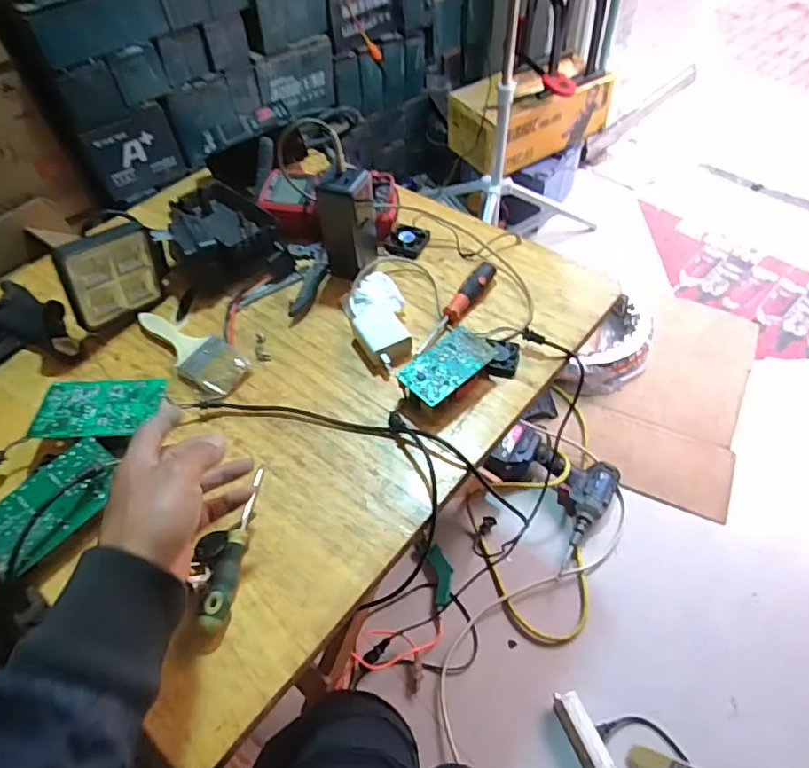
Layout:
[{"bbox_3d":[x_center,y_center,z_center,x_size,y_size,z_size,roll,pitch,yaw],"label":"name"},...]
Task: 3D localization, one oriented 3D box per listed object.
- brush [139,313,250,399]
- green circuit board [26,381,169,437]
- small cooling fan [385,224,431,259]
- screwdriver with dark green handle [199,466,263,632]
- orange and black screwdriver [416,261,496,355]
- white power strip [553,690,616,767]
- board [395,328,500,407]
[{"bbox_3d":[-0.248,-0.043,0.636,0.169,0.018,0.060,34,61,26],"label":"brush"},{"bbox_3d":[-0.310,0.024,0.558,0.119,0.004,0.072,0,52,0],"label":"green circuit board"},{"bbox_3d":[0.003,-0.193,0.742,0.049,0.013,0.053,24,57,21],"label":"small cooling fan"},{"bbox_3d":[-0.152,0.137,0.484,0.023,0.033,0.154,0,52,4],"label":"screwdriver with dark green handle"},{"bbox_3d":[0.065,-0.091,0.654,0.022,0.026,0.158,26,58,23],"label":"orange and black screwdriver"},{"bbox_3d":[0.274,0.537,0.834,0.044,0.027,0.127,-21,53,-12],"label":"white power strip"},{"bbox_3d":[0.045,-0.014,0.583,0.100,0.033,0.059,-37,58,-23],"label":"board"}]

